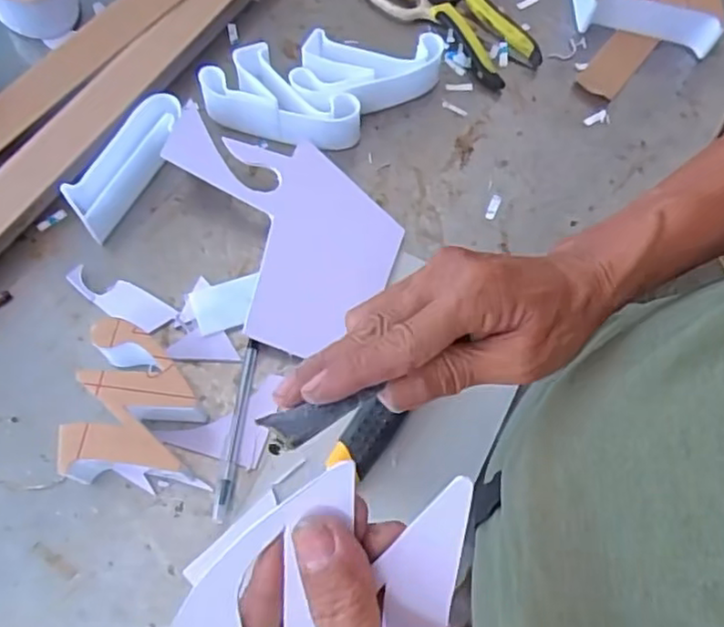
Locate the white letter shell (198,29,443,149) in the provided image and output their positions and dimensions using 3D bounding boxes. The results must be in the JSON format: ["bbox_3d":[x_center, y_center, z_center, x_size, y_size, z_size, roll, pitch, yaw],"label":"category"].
[{"bbox_3d":[-0.034,-0.197,0.580,0.201,0.041,0.097,2,68,-2],"label":"white letter shell"}]

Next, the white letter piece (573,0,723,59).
[{"bbox_3d":[0.278,-0.309,0.641,0.138,0.046,0.083,13,68,2],"label":"white letter piece"}]

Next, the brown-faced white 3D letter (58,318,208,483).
[{"bbox_3d":[-0.157,0.063,0.465,0.080,0.044,0.103,4,68,-2],"label":"brown-faced white 3D letter"}]

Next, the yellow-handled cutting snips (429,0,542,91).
[{"bbox_3d":[0.099,-0.293,0.638,0.063,0.023,0.170,-30,73,-14],"label":"yellow-handled cutting snips"}]

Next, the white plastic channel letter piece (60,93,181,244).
[{"bbox_3d":[-0.190,-0.122,0.540,0.034,0.041,0.124,33,70,10],"label":"white plastic channel letter piece"}]

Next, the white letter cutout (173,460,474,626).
[{"bbox_3d":[-0.014,0.095,0.242,0.105,0.008,0.076,1,93,-2],"label":"white letter cutout"}]

